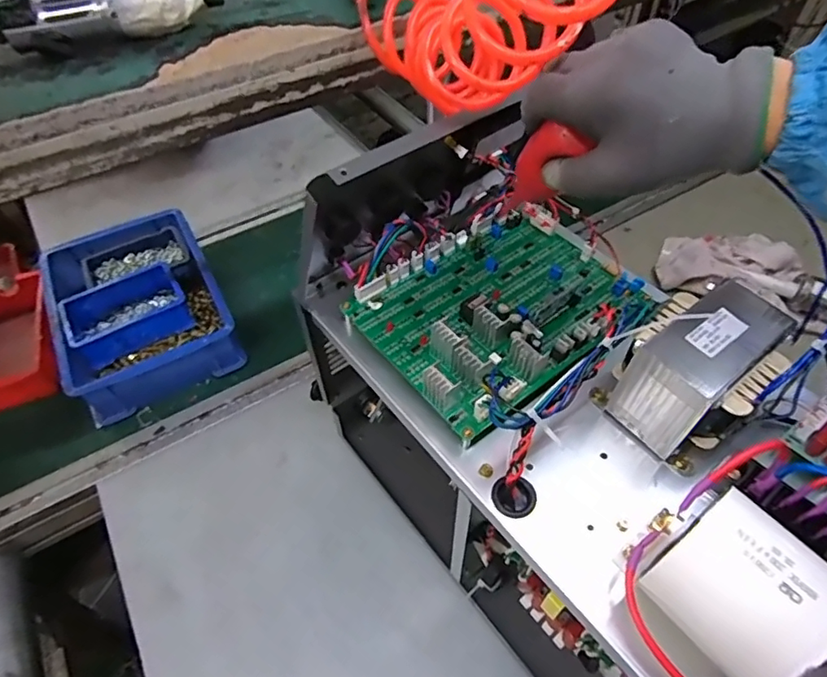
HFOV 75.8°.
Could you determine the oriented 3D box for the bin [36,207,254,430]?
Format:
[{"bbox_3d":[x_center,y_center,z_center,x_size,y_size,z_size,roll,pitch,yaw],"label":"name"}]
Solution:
[{"bbox_3d":[-0.385,-0.046,0.757,0.208,0.081,0.298,-25,55,-17],"label":"bin"}]

